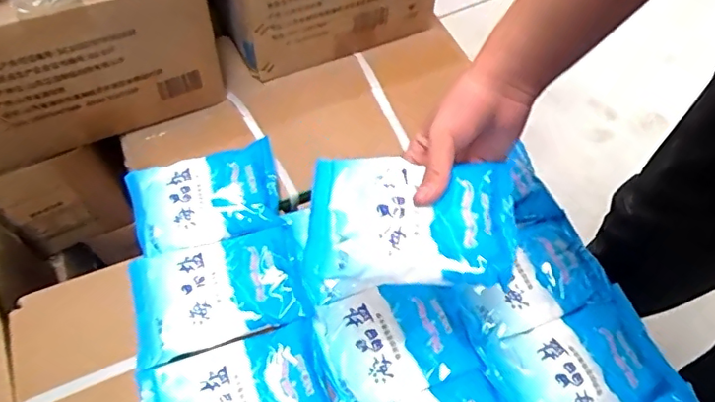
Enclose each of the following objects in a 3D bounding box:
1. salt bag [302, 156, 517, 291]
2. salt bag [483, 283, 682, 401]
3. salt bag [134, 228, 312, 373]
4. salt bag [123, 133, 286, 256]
[{"bbox_3d":[0.042,0.013,0.454,0.164,0.024,0.111,2,58,3],"label":"salt bag"},{"bbox_3d":[0.218,0.161,0.543,0.170,0.022,0.106,-21,60,-11],"label":"salt bag"},{"bbox_3d":[-0.141,0.090,0.570,0.168,0.023,0.116,-14,59,-7],"label":"salt bag"},{"bbox_3d":[-0.172,-0.004,0.630,0.162,0.024,0.117,-12,59,-6],"label":"salt bag"}]

